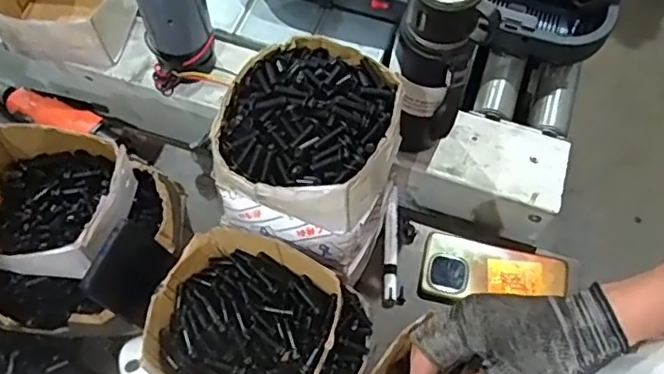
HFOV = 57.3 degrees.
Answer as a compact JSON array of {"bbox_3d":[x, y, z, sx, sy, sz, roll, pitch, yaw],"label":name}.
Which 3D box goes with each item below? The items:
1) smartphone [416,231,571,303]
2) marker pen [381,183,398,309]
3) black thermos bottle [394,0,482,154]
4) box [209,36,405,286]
[{"bbox_3d":[0.185,0.103,0.703,0.161,0.017,0.080,13,63,5],"label":"smartphone"},{"bbox_3d":[0.069,0.066,0.714,0.016,0.015,0.150,4,62,0],"label":"marker pen"},{"bbox_3d":[0.101,-0.119,0.621,0.078,0.242,0.064,19,63,8],"label":"black thermos bottle"},{"bbox_3d":[-0.020,-0.038,0.554,0.138,0.114,0.156,27,65,12],"label":"box"}]

